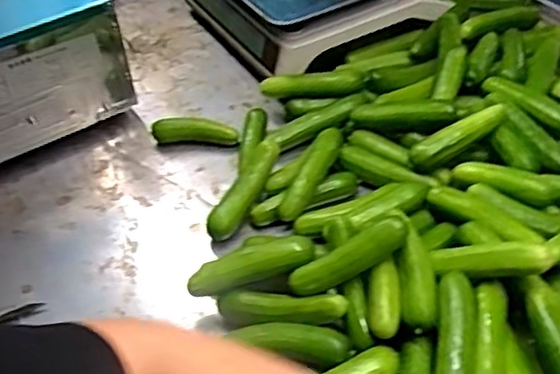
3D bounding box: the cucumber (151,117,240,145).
[{"bbox_3d":[-0.106,-0.071,0.824,0.108,0.028,0.022,2,44,5],"label":"cucumber"}]

